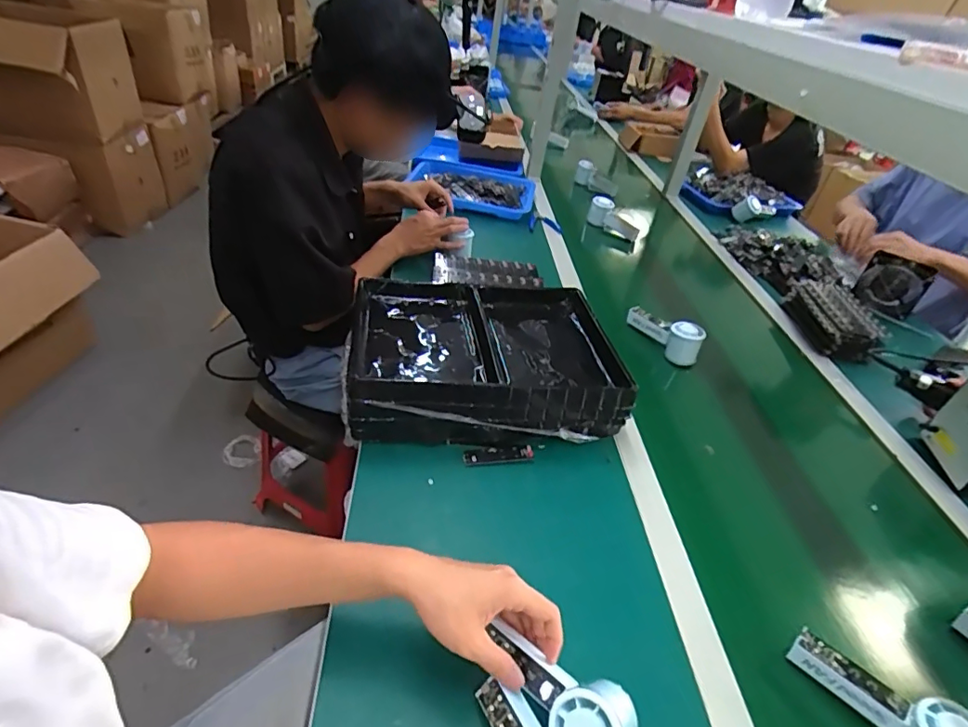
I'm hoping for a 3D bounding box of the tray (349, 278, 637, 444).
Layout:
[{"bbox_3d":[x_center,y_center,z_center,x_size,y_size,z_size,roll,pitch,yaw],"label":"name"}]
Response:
[{"bbox_3d":[0.001,-0.019,0.792,0.378,0.086,0.299,0,37,-9],"label":"tray"}]

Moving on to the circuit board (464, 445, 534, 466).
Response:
[{"bbox_3d":[0.019,0.119,0.686,0.093,0.007,0.020,-4,38,-14],"label":"circuit board"}]

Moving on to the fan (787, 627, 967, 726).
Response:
[{"bbox_3d":[0.367,0.308,0.486,0.051,0.064,0.145,-21,45,-32],"label":"fan"}]

